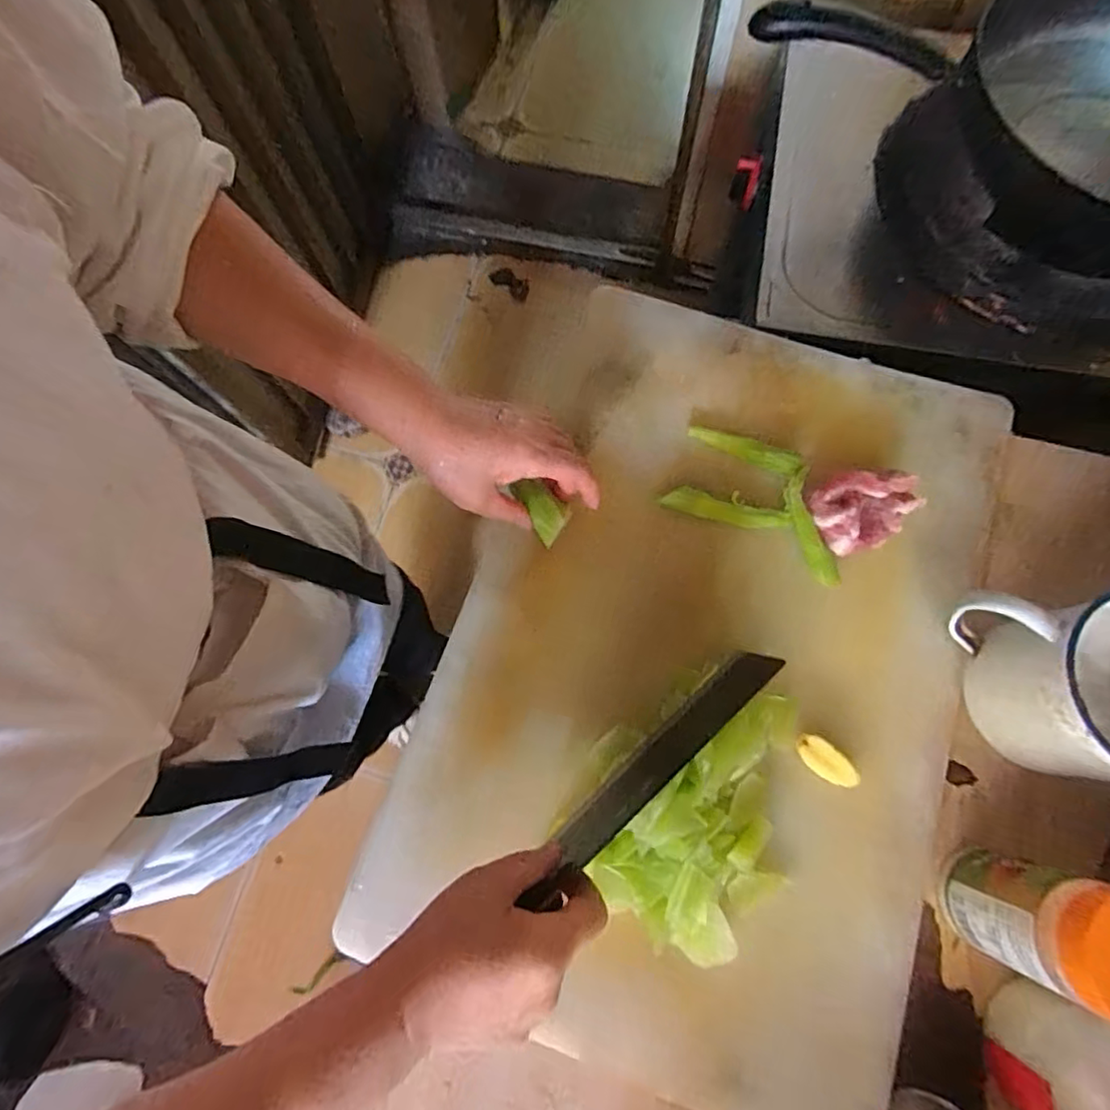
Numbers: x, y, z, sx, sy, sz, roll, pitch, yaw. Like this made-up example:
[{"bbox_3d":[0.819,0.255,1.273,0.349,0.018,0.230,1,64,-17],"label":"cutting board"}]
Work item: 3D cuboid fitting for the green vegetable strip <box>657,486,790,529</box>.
[{"bbox_3d":[0.134,-0.035,0.466,0.098,0.010,0.020,17,76,7],"label":"green vegetable strip"}]

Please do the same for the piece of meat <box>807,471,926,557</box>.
[{"bbox_3d":[0.235,-0.035,0.452,0.071,0.035,0.060,-18,75,-3],"label":"piece of meat"}]

